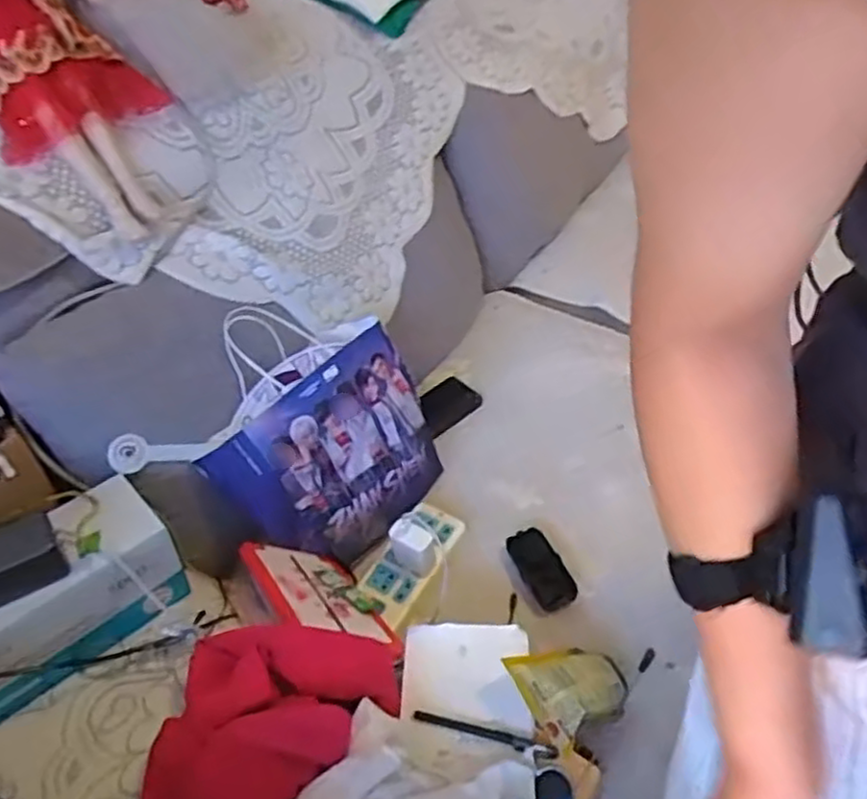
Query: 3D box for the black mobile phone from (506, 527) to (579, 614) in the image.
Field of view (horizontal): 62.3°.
[{"bbox_3d":[0.135,0.209,0.886,0.053,0.019,0.108,-19,49,-11],"label":"black mobile phone"}]

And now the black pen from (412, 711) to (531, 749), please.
[{"bbox_3d":[0.036,0.318,0.691,0.112,0.012,0.013,8,49,14],"label":"black pen"}]

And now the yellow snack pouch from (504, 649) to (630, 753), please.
[{"bbox_3d":[0.138,0.295,0.734,0.141,0.038,0.088,-2,38,-49],"label":"yellow snack pouch"}]

